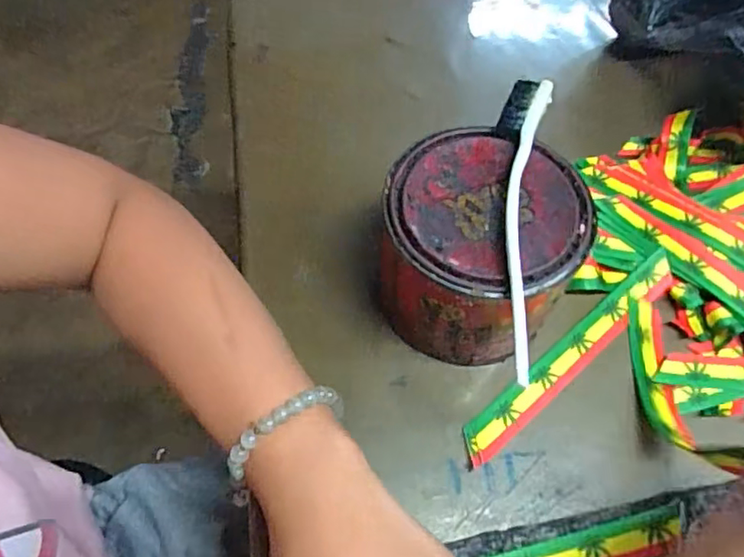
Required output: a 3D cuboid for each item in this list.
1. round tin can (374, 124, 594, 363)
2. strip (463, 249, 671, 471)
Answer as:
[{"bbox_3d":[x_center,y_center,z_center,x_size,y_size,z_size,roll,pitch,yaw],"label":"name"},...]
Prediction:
[{"bbox_3d":[0.055,-0.012,0.325,0.098,0.088,0.097,2,60,-3],"label":"round tin can"},{"bbox_3d":[0.118,0.042,0.341,0.175,0.014,0.020,-36,68,-22],"label":"strip"}]

